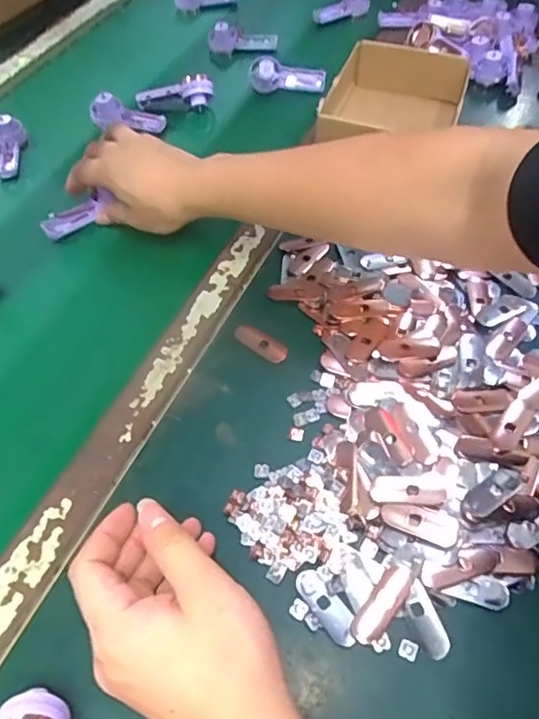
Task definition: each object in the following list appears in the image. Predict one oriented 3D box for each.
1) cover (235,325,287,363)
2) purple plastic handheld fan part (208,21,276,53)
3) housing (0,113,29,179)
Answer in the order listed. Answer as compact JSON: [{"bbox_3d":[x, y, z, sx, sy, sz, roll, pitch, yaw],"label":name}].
[{"bbox_3d":[-0.007,-0.016,0.482,0.050,0.004,0.020,33,62,24],"label":"cover"},{"bbox_3d":[-0.036,-0.418,0.757,0.092,0.042,0.014,8,54,9],"label":"purple plastic handheld fan part"},{"bbox_3d":[-0.295,-0.233,0.639,0.037,0.029,0.080,-6,67,-1],"label":"housing"}]

